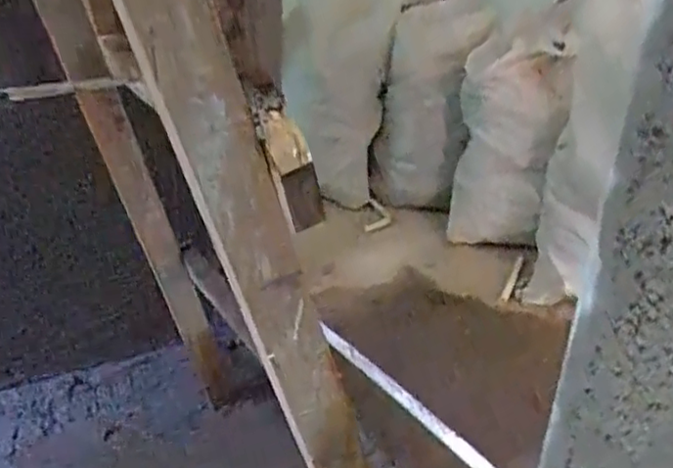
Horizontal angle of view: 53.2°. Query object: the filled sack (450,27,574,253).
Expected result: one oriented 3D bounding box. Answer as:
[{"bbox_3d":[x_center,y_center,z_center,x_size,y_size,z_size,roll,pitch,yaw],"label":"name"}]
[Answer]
[{"bbox_3d":[0.397,-0.208,1.617,0.225,0.501,0.202,11,29,8],"label":"filled sack"}]

